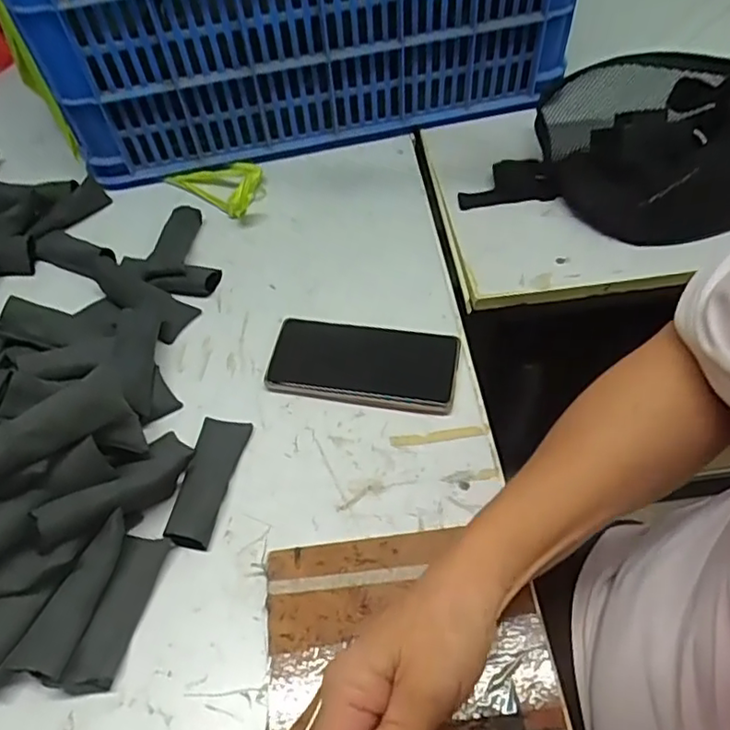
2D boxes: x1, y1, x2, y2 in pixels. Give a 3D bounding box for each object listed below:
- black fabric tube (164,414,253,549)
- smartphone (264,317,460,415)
[{"bbox_3d":[-0.122,0.086,0.461,0.036,0.013,0.104,8,57,10],"label":"black fabric tube"},{"bbox_3d":[-0.002,-0.002,0.521,0.160,0.010,0.075,7,56,9],"label":"smartphone"}]

